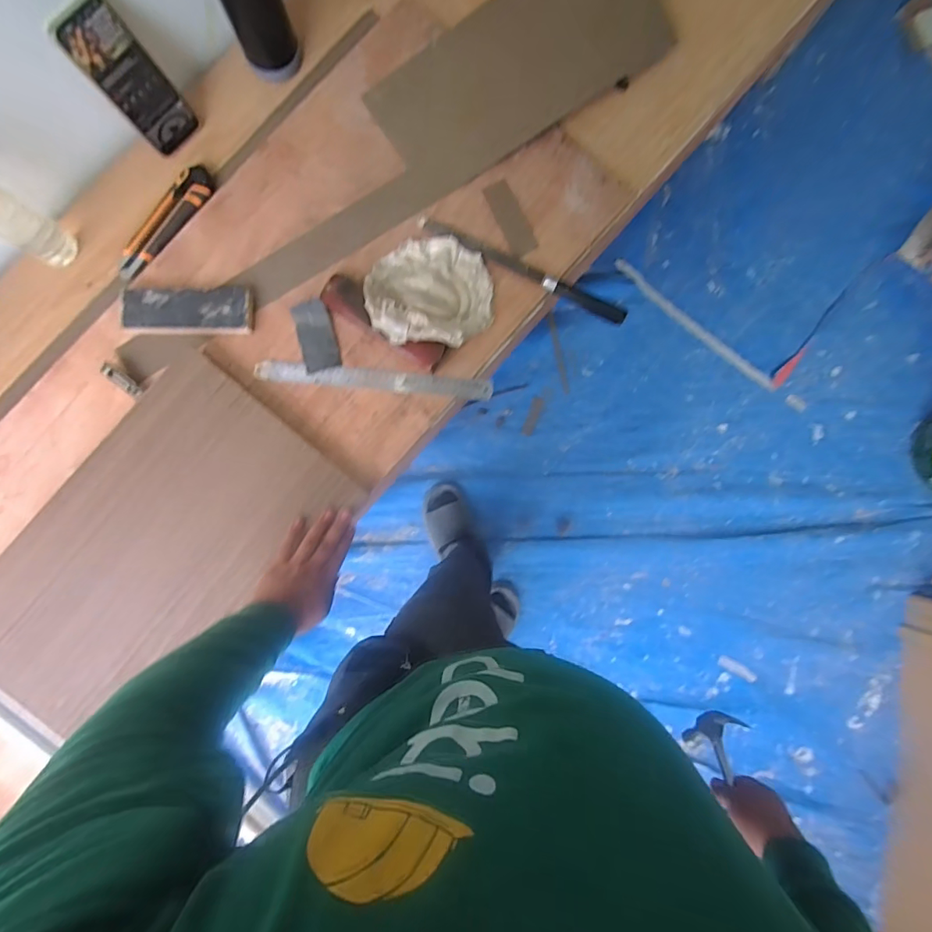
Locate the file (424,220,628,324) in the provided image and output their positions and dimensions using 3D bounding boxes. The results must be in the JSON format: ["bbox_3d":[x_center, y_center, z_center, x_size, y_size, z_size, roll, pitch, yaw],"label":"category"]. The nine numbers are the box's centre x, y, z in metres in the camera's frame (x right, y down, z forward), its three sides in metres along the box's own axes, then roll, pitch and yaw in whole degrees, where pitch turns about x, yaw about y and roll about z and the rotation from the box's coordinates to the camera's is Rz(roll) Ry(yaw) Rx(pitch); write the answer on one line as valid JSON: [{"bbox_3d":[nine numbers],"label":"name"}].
[{"bbox_3d":[0.085,-0.284,0.702,0.318,0.021,0.023,27,87,-1],"label":"file"}]

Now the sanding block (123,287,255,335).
[{"bbox_3d":[-0.397,-0.217,0.680,0.182,0.025,0.069,0,87,-2],"label":"sanding block"}]

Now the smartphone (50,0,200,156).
[{"bbox_3d":[-0.442,-0.510,0.638,0.019,0.167,0.078,41,86,22],"label":"smartphone"}]

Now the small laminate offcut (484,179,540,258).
[{"bbox_3d":[0.065,-0.367,0.717,0.043,0.004,0.119,-25,89,-3],"label":"small laminate offcut"}]

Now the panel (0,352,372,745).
[{"bbox_3d":[-0.451,0.124,0.655,0.552,0.027,0.282,-43,90,-3],"label":"panel"}]

